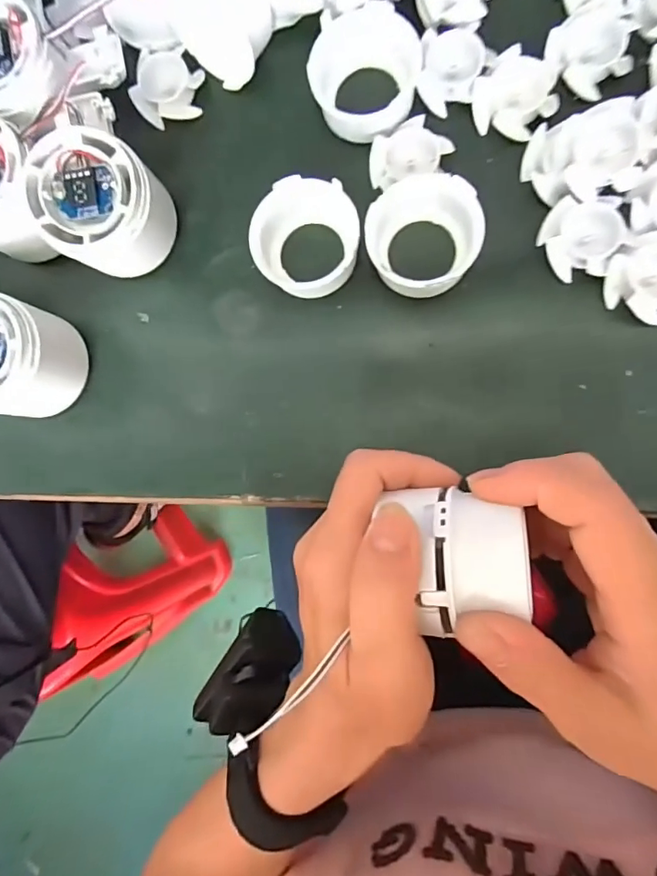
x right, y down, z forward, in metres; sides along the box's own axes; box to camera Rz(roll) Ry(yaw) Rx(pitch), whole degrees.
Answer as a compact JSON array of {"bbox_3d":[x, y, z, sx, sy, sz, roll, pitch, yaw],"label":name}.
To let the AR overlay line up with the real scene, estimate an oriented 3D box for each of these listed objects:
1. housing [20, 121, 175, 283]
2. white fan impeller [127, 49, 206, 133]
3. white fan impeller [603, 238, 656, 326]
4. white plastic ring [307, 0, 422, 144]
[{"bbox_3d":[-0.109,-0.113,0.249,0.058,0.049,0.056,16,92,8],"label":"housing"},{"bbox_3d":[-0.090,-0.197,0.276,0.038,0.011,0.035,-13,89,8],"label":"white fan impeller"},{"bbox_3d":[0.154,-0.074,0.232,0.040,0.011,0.036,-24,87,7],"label":"white fan impeller"},{"bbox_3d":[0.021,-0.184,0.251,0.057,0.026,0.058,0,90,8],"label":"white plastic ring"}]

